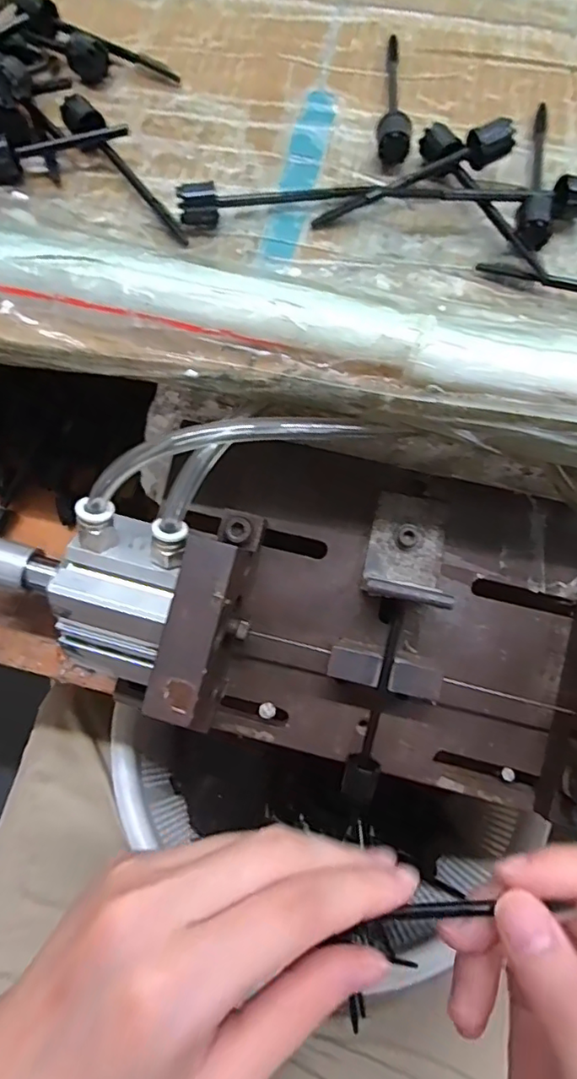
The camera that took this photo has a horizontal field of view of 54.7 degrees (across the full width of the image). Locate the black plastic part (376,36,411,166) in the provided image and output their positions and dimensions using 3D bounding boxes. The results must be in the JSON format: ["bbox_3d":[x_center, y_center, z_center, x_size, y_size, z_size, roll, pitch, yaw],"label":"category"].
[{"bbox_3d":[0.050,-0.203,0.253,0.014,0.012,0.083,7,69,3],"label":"black plastic part"}]

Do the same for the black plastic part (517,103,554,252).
[{"bbox_3d":[0.106,-0.156,0.236,0.013,0.013,0.095,13,69,5],"label":"black plastic part"}]

